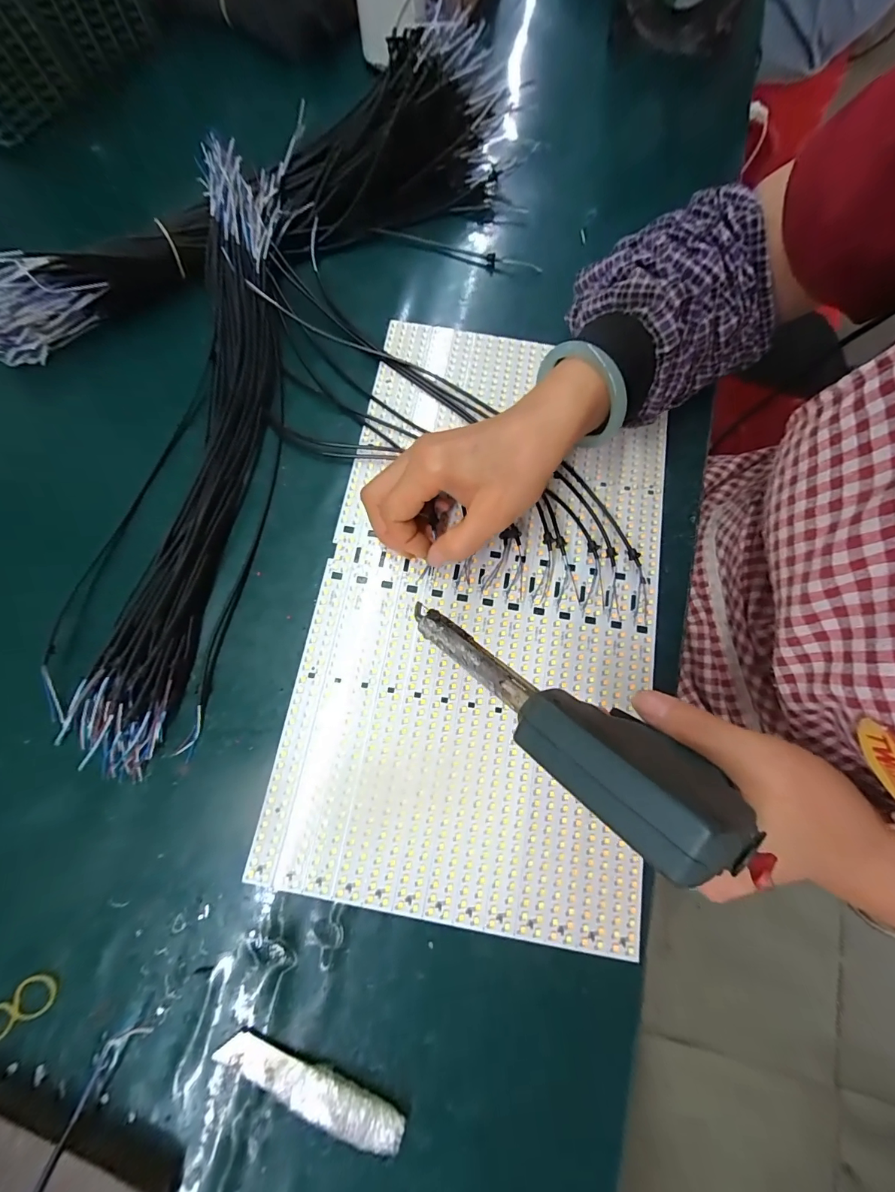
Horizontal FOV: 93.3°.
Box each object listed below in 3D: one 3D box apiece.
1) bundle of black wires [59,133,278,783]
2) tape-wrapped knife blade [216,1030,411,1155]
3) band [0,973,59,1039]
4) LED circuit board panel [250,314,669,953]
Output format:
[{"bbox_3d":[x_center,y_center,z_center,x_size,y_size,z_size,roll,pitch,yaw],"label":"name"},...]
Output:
[{"bbox_3d":[-0.183,-0.119,0.305,0.088,0.038,0.468,7,76,1],"label":"bundle of black wires"},{"bbox_3d":[-0.073,0.263,0.225,0.103,0.009,0.022,25,77,5],"label":"tape-wrapped knife blade"},{"bbox_3d":[-0.237,0.228,0.232,0.042,0.006,0.020,-34,79,-9],"label":"band"},{"bbox_3d":[0.031,-0.007,0.298,0.230,0.005,0.409,10,76,1],"label":"LED circuit board panel"}]

